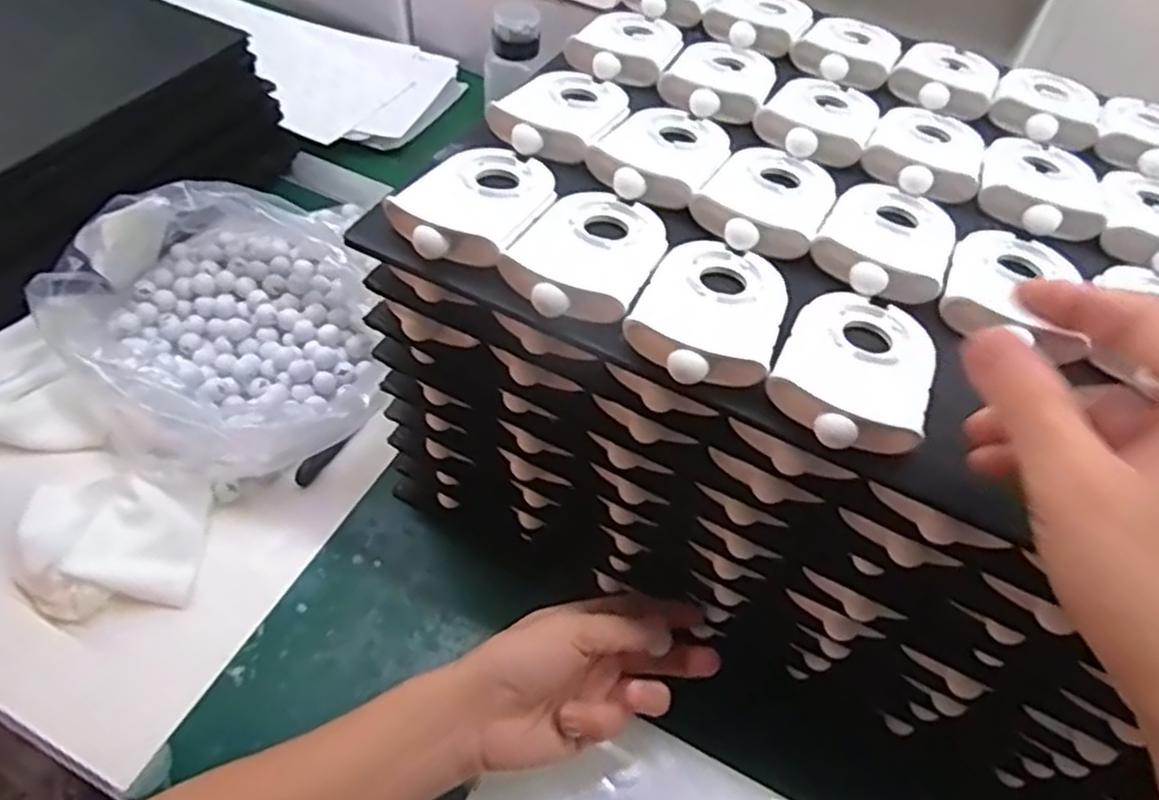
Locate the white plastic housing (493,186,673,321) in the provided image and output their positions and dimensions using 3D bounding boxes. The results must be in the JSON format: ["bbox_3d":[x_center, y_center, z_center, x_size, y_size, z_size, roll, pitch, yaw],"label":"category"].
[{"bbox_3d":[0.005,-0.069,0.330,0.058,0.016,0.085,23,54,12],"label":"white plastic housing"}]

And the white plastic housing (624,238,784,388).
[{"bbox_3d":[0.055,-0.042,0.313,0.058,0.014,0.085,18,53,9],"label":"white plastic housing"}]

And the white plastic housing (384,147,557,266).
[{"bbox_3d":[-0.046,-0.095,0.345,0.060,0.014,0.084,20,53,10],"label":"white plastic housing"}]

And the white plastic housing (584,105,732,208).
[{"bbox_3d":[0.045,-0.128,0.381,0.060,0.014,0.088,26,54,14],"label":"white plastic housing"}]

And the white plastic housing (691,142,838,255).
[{"bbox_3d":[0.093,-0.102,0.365,0.056,0.014,0.090,24,54,13],"label":"white plastic housing"}]

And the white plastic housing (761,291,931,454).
[{"bbox_3d":[0.112,-0.016,0.299,0.057,0.014,0.086,25,54,14],"label":"white plastic housing"}]

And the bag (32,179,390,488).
[{"bbox_3d":[-0.241,-0.057,0.520,0.204,0.081,0.248,-26,59,-23],"label":"bag"}]

